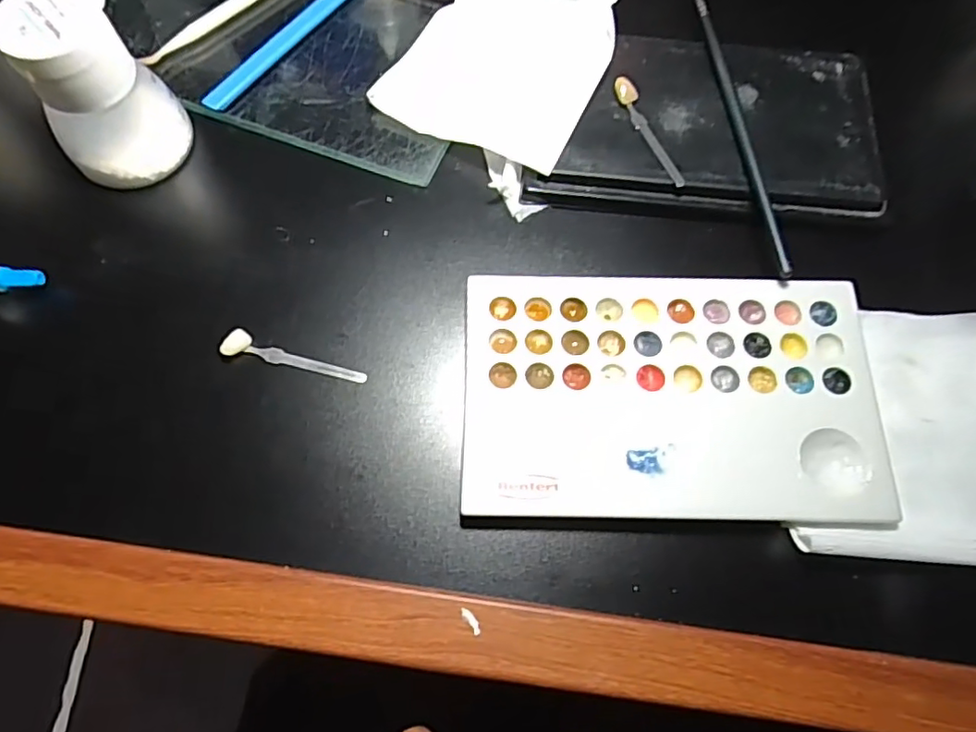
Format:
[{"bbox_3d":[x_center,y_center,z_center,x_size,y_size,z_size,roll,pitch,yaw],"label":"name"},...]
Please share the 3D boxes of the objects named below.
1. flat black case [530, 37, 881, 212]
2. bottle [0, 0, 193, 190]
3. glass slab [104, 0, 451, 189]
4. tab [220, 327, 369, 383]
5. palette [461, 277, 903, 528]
[{"bbox_3d":[0.094,-0.110,0.263,0.147,0.011,0.087,3,70,-1],"label":"flat black case"},{"bbox_3d":[-0.152,-0.107,0.234,0.047,0.062,0.041,-39,76,-14],"label":"bottle"},{"bbox_3d":[-0.101,-0.156,0.285,0.194,0.010,0.101,20,71,5],"label":"glass slab"},{"bbox_3d":[-0.074,-0.003,0.231,0.055,0.006,0.010,14,71,3],"label":"tab"},{"bbox_3d":[0.067,0.009,0.220,0.149,0.006,0.093,2,70,-1],"label":"palette"}]

